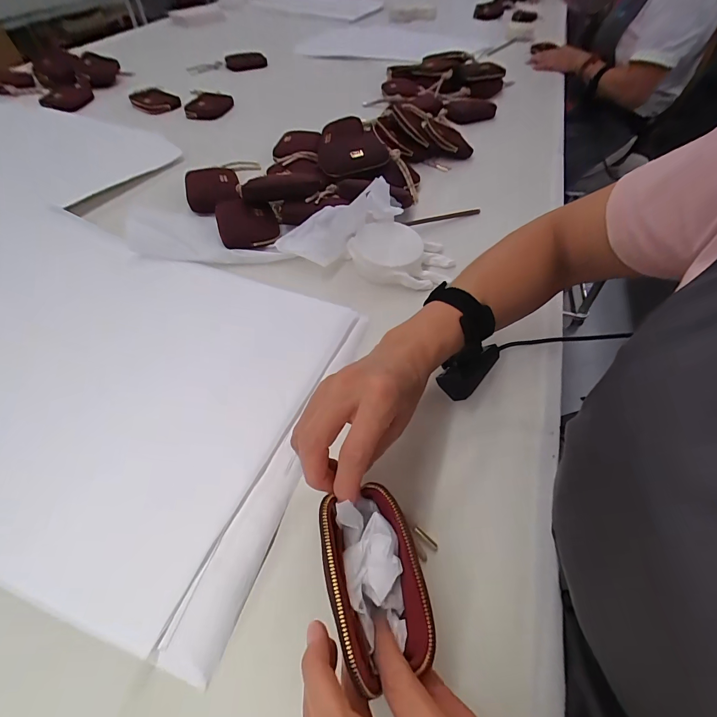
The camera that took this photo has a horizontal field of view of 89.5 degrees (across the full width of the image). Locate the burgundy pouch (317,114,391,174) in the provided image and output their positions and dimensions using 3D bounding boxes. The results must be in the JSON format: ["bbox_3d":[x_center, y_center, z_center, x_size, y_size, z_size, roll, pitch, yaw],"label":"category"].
[{"bbox_3d":[-0.014,-0.383,0.658,0.118,0.042,0.179,-6,53,-6],"label":"burgundy pouch"}]

